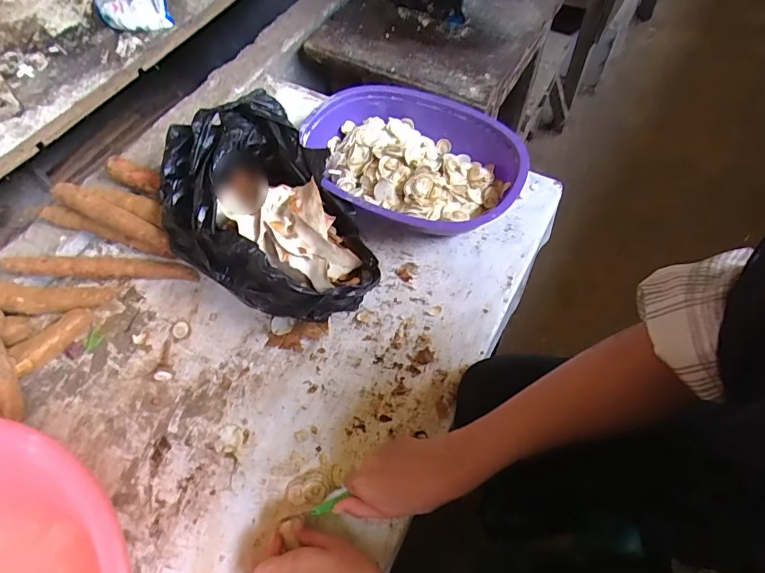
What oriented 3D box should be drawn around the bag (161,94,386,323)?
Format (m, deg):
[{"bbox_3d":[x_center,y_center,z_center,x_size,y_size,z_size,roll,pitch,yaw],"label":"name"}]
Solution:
[{"bbox_3d":[-0.151,-0.085,0.565,0.208,0.112,0.301,-23,61,-11],"label":"bag"}]

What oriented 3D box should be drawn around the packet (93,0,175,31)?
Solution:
[{"bbox_3d":[-0.438,-0.487,0.801,0.127,0.064,0.046,-12,60,-5],"label":"packet"}]

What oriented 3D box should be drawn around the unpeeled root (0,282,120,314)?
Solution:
[{"bbox_3d":[-0.438,0.011,0.561,0.193,0.026,0.033,3,59,-12],"label":"unpeeled root"}]

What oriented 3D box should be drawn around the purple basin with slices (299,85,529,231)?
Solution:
[{"bbox_3d":[0.036,-0.166,0.628,0.294,0.079,0.217,20,63,14],"label":"purple basin with slices"}]

